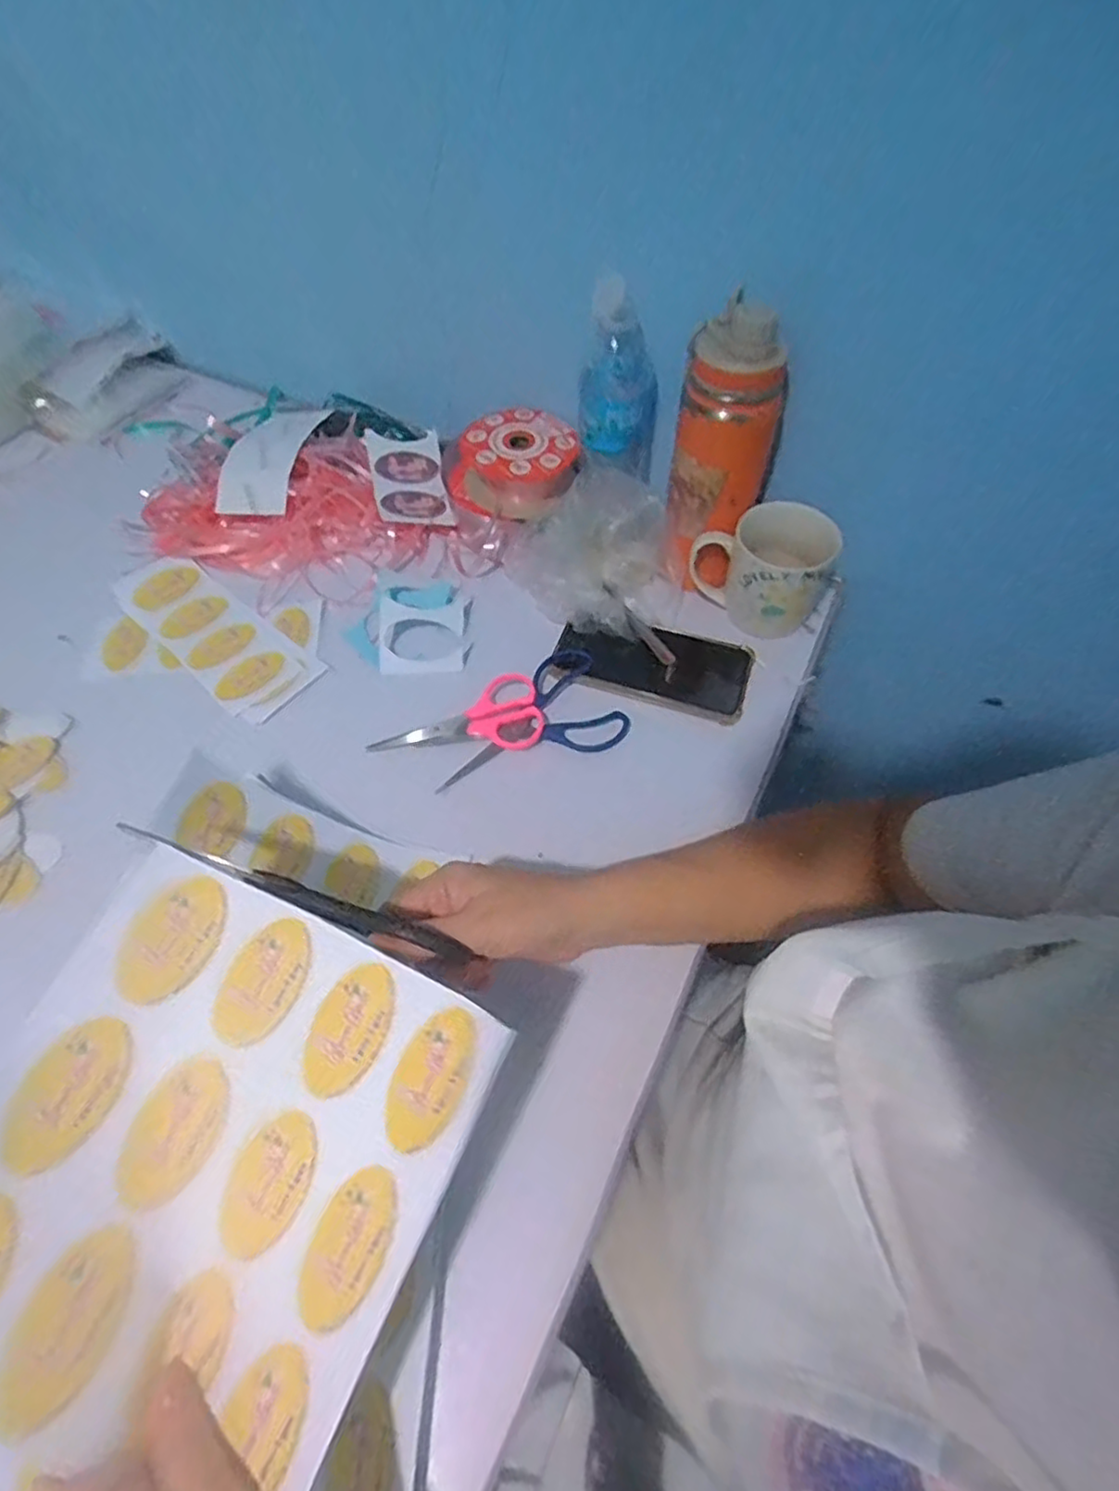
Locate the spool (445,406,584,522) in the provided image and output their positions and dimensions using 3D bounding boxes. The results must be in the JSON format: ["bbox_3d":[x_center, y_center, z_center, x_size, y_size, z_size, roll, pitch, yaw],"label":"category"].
[{"bbox_3d":[-0.040,-0.261,0.644,0.102,0.058,0.102,1,58,-1],"label":"spool"}]

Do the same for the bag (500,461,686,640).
[{"bbox_3d":[0.029,-0.165,0.581,0.156,0.098,0.103,8,58,4],"label":"bag"}]

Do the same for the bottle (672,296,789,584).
[{"bbox_3d":[0.131,-0.228,0.546,0.078,0.217,0.081,12,58,7],"label":"bottle"}]

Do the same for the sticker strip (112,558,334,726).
[{"bbox_3d":[-0.314,-0.103,0.615,0.225,0.007,0.079,36,64,20],"label":"sticker strip"}]

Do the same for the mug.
[{"bbox_3d":[0.172,-0.152,0.582,0.116,0.079,0.086,16,60,10],"label":"mug"}]

